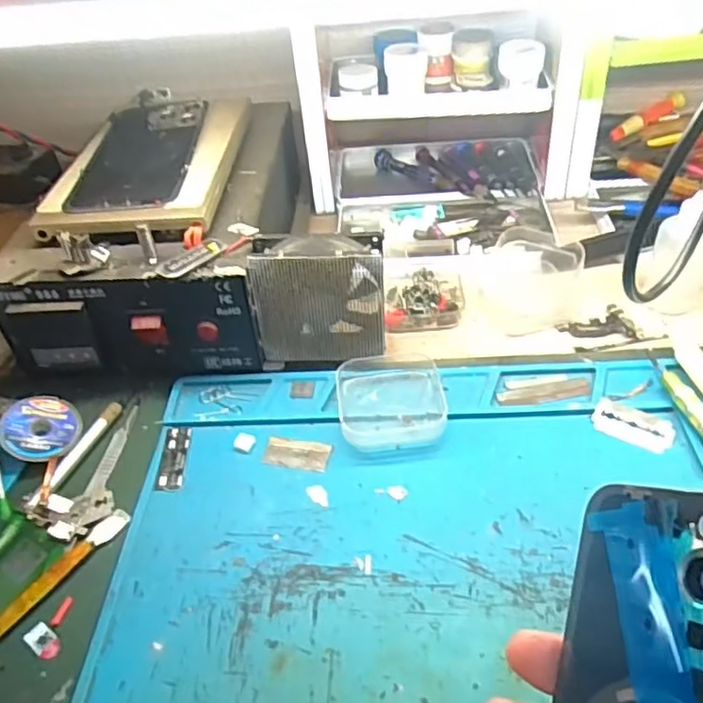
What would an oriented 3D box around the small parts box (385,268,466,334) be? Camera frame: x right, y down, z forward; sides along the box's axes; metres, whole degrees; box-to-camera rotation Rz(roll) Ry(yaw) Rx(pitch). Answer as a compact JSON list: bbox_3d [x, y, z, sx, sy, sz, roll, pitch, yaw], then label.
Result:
[{"bbox_3d":[0.053,-0.040,0.468,0.056,0.016,0.053,0,42,7],"label":"small parts box"}]

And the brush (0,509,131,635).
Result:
[{"bbox_3d":[-0.163,0.123,0.322,0.012,0.004,0.120,22,49,29],"label":"brush"}]

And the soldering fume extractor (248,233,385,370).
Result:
[{"bbox_3d":[-0.020,-0.032,0.409,0.080,0.085,0.028,-5,41,2],"label":"soldering fume extractor"}]

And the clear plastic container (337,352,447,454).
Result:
[{"bbox_3d":[0.024,0.029,0.392,0.063,0.017,0.068,-7,41,0],"label":"clear plastic container"}]

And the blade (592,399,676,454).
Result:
[{"bbox_3d":[0.163,0.044,0.373,0.043,0.004,0.024,20,63,23],"label":"blade"}]

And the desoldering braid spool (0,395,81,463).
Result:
[{"bbox_3d":[-0.192,0.048,0.396,0.043,0.006,0.049,-16,59,-37],"label":"desoldering braid spool"}]

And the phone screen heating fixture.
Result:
[{"bbox_3d":[-0.141,-0.132,0.458,0.112,0.035,0.205,-2,43,5],"label":"phone screen heating fixture"}]

